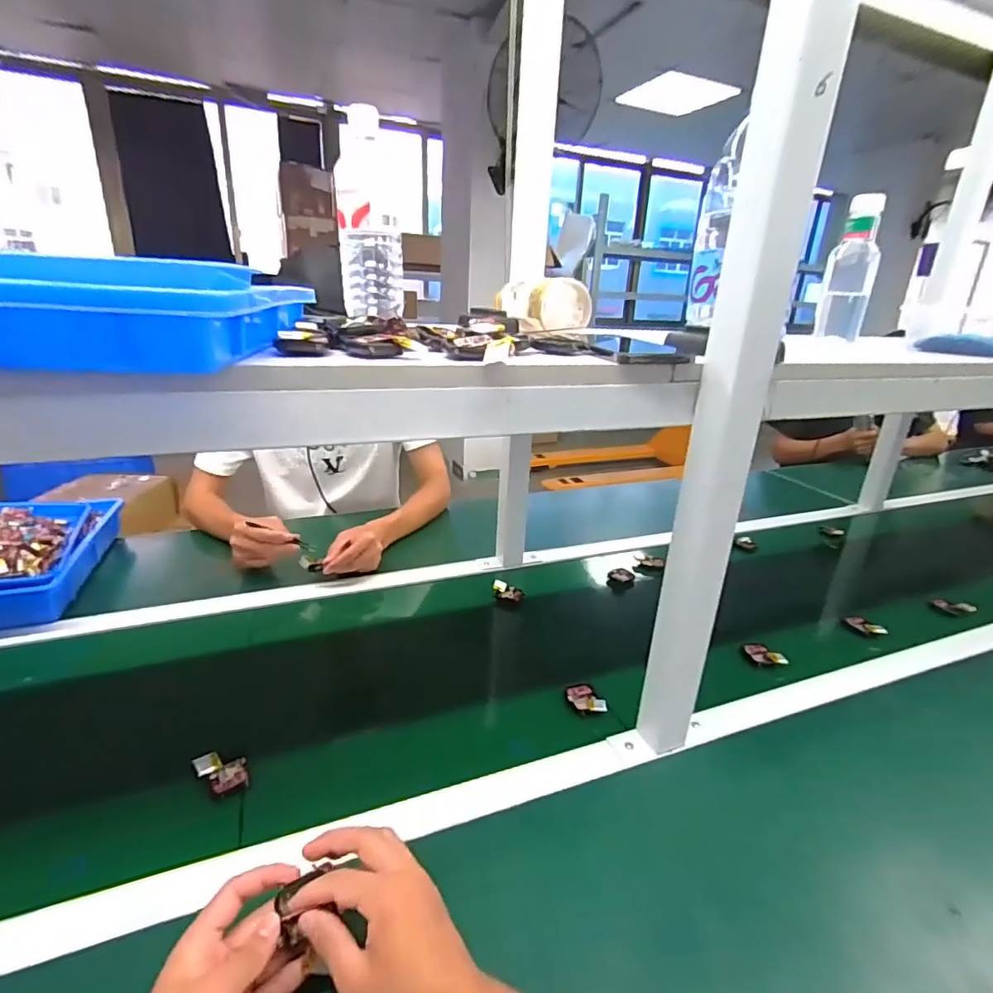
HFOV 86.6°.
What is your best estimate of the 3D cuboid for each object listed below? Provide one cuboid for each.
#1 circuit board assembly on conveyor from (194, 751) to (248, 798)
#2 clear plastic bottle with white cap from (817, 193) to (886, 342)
[{"bbox_3d":[-0.273,0.275,0.525,0.044,0.021,0.041,-11,25,-30],"label":"circuit board assembly on conveyor"},{"bbox_3d":[0.526,-0.338,0.782,0.063,0.191,0.070,15,25,29],"label":"clear plastic bottle with white cap"}]

